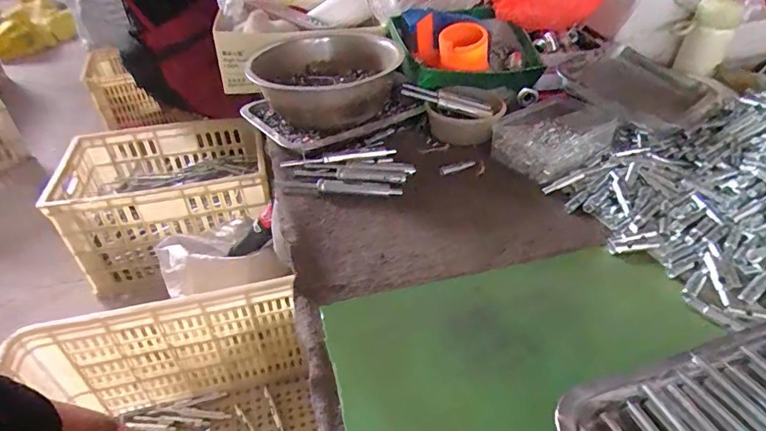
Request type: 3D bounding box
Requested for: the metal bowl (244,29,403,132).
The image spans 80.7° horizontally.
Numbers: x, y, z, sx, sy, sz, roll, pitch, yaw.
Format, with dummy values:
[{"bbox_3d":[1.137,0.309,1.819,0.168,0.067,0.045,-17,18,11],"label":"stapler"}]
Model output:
[{"bbox_3d":[-0.085,-0.202,0.702,0.214,0.107,0.233,-1,40,1],"label":"metal bowl"}]

